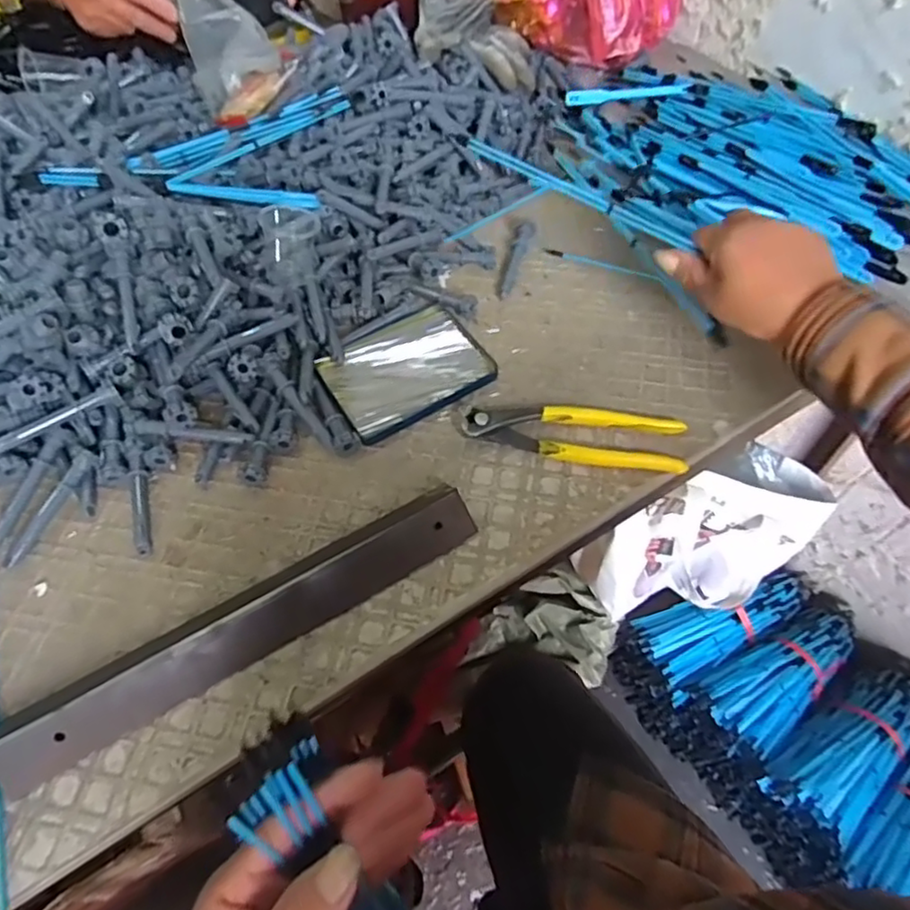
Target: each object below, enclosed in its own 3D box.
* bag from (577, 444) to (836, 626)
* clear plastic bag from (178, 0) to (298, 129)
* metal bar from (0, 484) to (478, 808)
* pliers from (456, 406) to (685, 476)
[{"bbox_3d":[0.336,0.127,0.874,0.244,0.256,0.169,-24,60,-13],"label":"bag"},{"bbox_3d":[-0.212,-0.396,0.638,0.095,0.097,0.114,-18,58,-10],"label":"clear plastic bag"},{"bbox_3d":[-0.133,0.106,0.413,0.316,0.026,0.046,-27,60,-15],"label":"metal bar"},{"bbox_3d":[0.090,-0.017,0.491,0.166,0.015,0.049,8,58,7],"label":"pliers"}]

